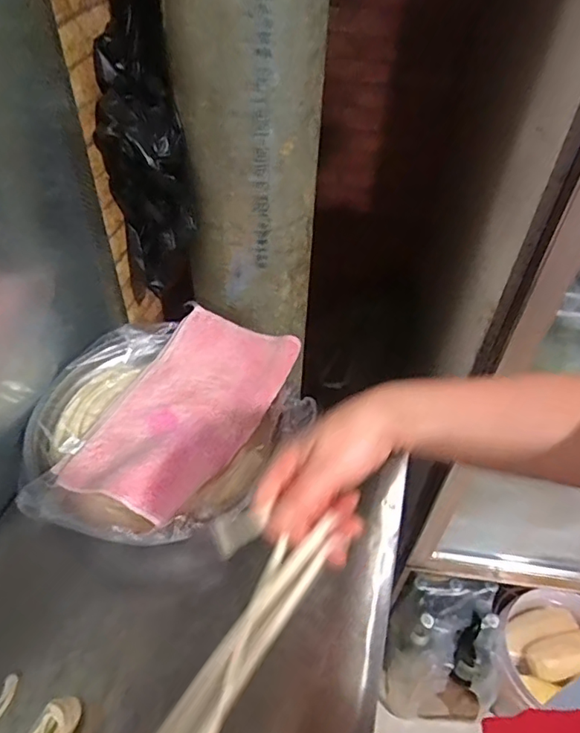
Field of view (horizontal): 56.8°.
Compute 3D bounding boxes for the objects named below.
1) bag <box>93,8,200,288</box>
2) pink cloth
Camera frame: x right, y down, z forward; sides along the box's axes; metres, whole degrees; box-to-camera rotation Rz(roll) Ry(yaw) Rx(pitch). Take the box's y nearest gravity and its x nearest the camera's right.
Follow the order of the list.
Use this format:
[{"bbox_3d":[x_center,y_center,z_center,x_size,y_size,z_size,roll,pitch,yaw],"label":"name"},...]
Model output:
[{"bbox_3d":[-0.167,-0.217,0.622,0.087,0.286,0.098,-14,48,-16],"label":"bag"},{"bbox_3d":[-0.103,0.038,0.559,0.142,0.018,0.255,18,46,15],"label":"pink cloth"}]

